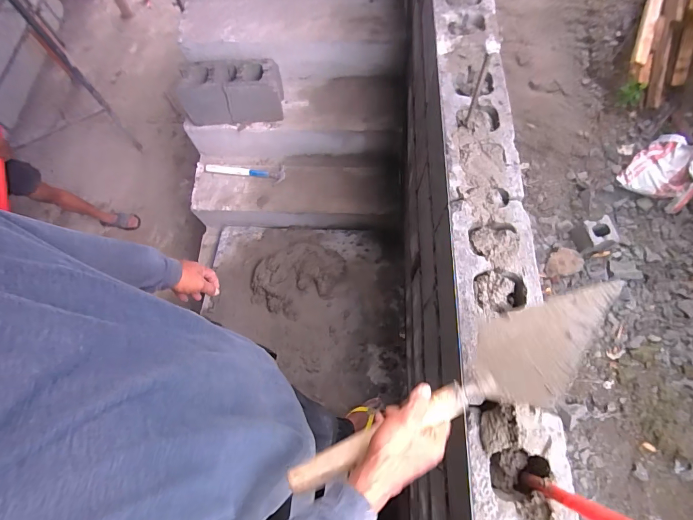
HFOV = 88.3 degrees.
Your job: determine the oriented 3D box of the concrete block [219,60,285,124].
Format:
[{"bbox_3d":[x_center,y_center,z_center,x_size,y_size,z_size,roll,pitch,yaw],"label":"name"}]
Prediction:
[{"bbox_3d":[-0.387,-0.699,1.523,0.239,0.207,0.156,-5,69,1],"label":"concrete block"}]

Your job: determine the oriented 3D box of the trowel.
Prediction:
[{"bbox_3d":[0.152,0.180,0.483,0.479,0.072,0.118,-27,71,-5],"label":"trowel"}]

